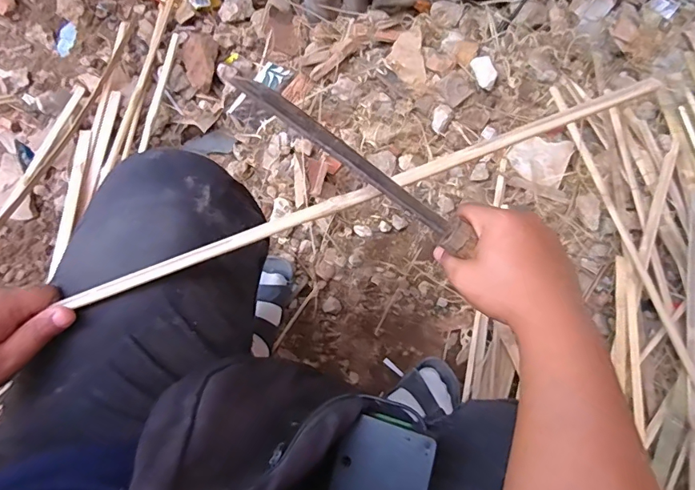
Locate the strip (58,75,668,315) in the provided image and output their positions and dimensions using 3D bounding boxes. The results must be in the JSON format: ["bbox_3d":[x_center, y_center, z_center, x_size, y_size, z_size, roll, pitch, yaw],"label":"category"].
[{"bbox_3d":[0.024,-0.048,0.399,0.547,0.013,0.017,-21,76,-3],"label":"strip"}]

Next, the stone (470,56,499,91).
[{"bbox_3d":[0.260,-0.326,0.857,0.038,0.020,0.063,-22,76,-8],"label":"stone"}]

